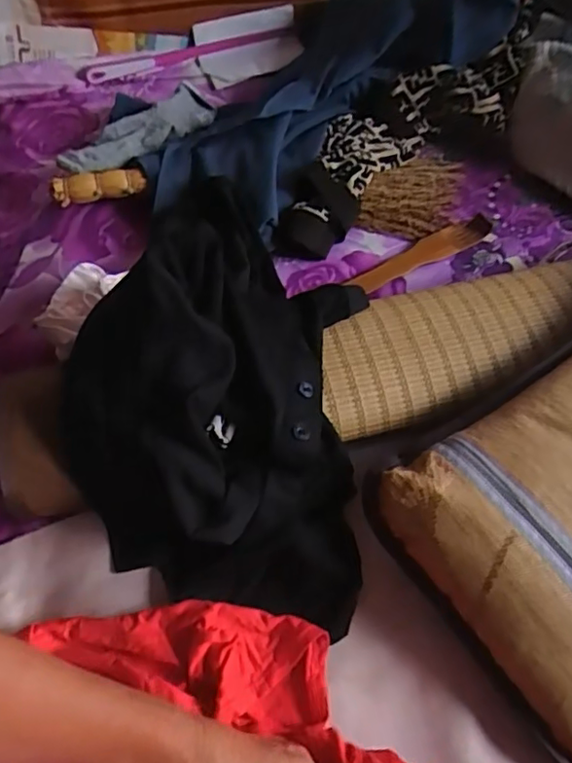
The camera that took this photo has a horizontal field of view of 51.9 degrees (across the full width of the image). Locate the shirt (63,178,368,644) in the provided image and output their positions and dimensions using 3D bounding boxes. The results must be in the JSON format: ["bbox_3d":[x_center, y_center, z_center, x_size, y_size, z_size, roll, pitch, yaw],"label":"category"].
[{"bbox_3d":[-0.055,0.026,0.452,0.225,0.153,0.272,0,57,1],"label":"shirt"}]

